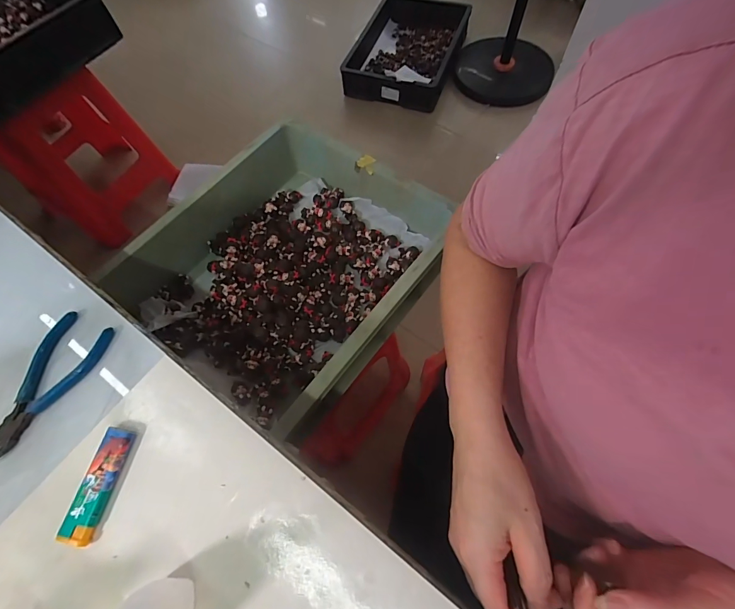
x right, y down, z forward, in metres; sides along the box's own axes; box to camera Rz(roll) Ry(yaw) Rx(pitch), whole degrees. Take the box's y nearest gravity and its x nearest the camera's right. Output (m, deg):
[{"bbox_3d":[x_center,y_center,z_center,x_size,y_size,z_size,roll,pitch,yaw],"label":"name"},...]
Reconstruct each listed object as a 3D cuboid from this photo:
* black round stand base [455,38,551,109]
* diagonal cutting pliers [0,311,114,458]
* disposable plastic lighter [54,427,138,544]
[{"bbox_3d":[0.569,-0.976,1.545,0.444,0.038,0.338,-3,75,-8],"label":"black round stand base"},{"bbox_3d":[-0.270,0.069,0.315,0.053,0.009,0.126,11,67,8],"label":"diagonal cutting pliers"},{"bbox_3d":[-0.201,0.134,0.278,0.024,0.010,0.077,7,66,7],"label":"disposable plastic lighter"}]

